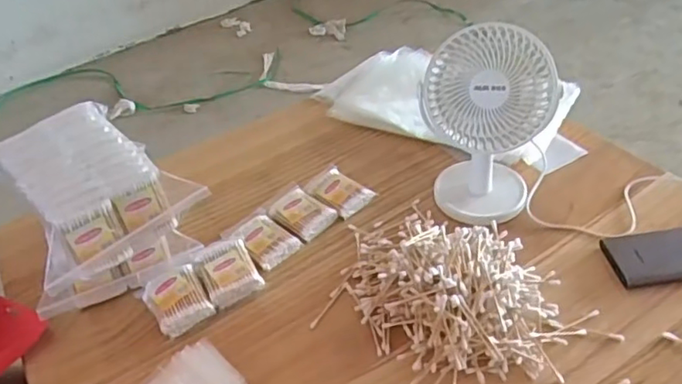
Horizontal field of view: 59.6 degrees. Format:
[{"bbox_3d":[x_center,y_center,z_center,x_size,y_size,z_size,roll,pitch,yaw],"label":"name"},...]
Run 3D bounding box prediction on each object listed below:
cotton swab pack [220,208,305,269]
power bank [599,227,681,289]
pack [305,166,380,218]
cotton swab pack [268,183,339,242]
[{"bbox_3d":[-0.097,0.060,0.732,0.062,0.019,0.088,-31,47,-27],"label":"cotton swab pack"},{"bbox_3d":[0.361,0.068,0.652,0.129,0.021,0.063,-6,41,-1],"label":"power bank"},{"bbox_3d":[-0.003,-0.001,0.786,0.058,0.014,0.084,-35,49,-29],"label":"pack"},{"bbox_3d":[-0.053,0.027,0.764,0.062,0.017,0.088,-34,49,-29],"label":"cotton swab pack"}]

